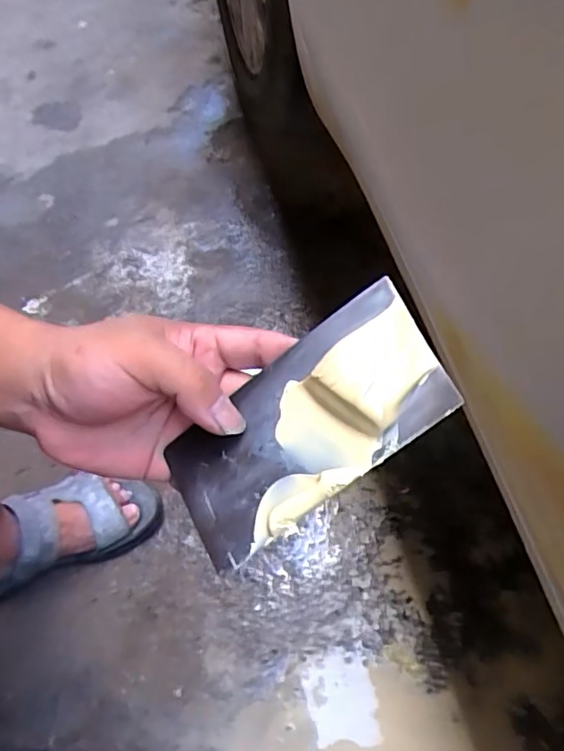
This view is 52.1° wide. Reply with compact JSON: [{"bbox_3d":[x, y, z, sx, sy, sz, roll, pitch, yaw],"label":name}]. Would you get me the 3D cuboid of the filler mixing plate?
[{"bbox_3d":[0.008,0.019,0.260,0.135,0.015,0.074,-38,53,5],"label":"filler mixing plate"}]

